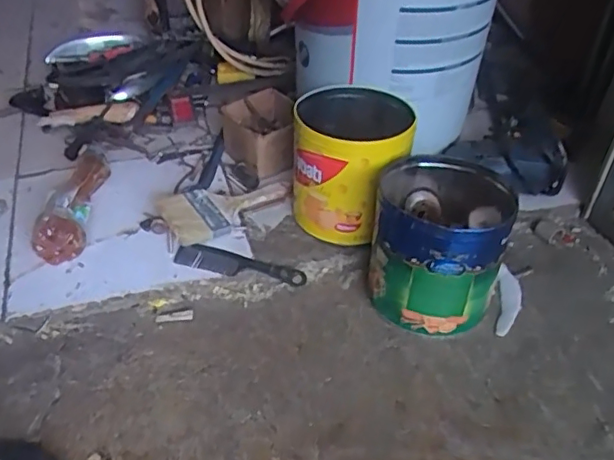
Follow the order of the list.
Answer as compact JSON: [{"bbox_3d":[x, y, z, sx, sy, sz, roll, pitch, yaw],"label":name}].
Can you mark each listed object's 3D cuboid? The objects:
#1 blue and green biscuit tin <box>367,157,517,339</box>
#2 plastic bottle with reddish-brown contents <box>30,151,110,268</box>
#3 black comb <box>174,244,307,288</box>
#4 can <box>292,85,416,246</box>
[{"bbox_3d":[0.149,0.014,0.676,0.147,0.157,0.167,11,41,10],"label":"blue and green biscuit tin"},{"bbox_3d":[-0.303,-0.034,0.754,0.054,0.058,0.189,-1,39,-3],"label":"plastic bottle with reddish-brown contents"},{"bbox_3d":[-0.083,0.043,0.724,0.164,0.008,0.038,11,41,10],"label":"black comb"},{"bbox_3d":[0.055,-0.084,0.765,0.143,0.163,0.150,5,39,5],"label":"can"}]

